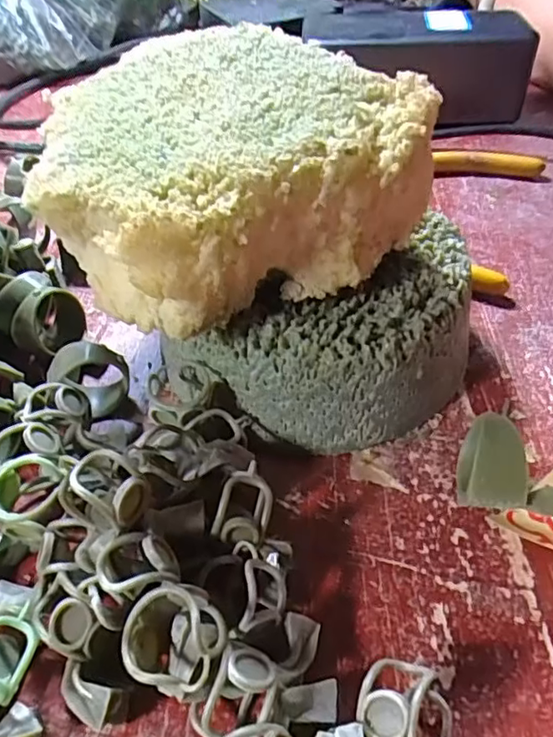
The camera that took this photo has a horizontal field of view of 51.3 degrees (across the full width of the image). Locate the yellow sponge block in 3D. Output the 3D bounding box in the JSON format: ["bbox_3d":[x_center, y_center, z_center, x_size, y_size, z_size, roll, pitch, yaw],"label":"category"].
[{"bbox_3d":[-0.020,-0.060,0.180,0.101,0.056,0.115,-17,47,-15],"label":"yellow sponge block"}]

